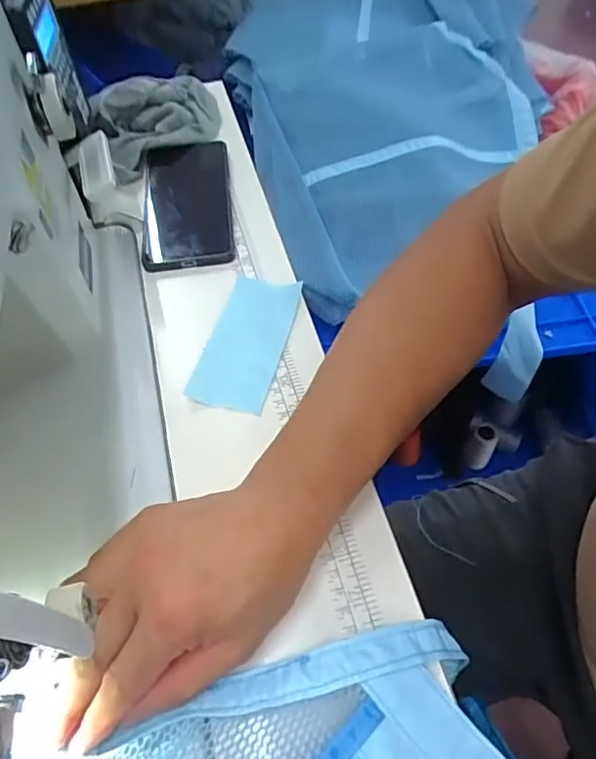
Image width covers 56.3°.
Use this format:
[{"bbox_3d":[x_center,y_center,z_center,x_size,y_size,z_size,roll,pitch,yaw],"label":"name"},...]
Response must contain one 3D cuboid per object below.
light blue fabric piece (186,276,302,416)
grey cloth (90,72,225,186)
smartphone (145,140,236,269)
[{"bbox_3d":[-0.038,-0.028,0.414,0.055,0.009,0.115,13,57,7],"label":"light blue fabric piece"},{"bbox_3d":[-0.136,-0.260,0.553,0.130,0.041,0.091,-27,57,-14],"label":"grey cloth"},{"bbox_3d":[-0.103,-0.169,0.506,0.079,0.014,0.171,-8,55,-1],"label":"smartphone"}]

